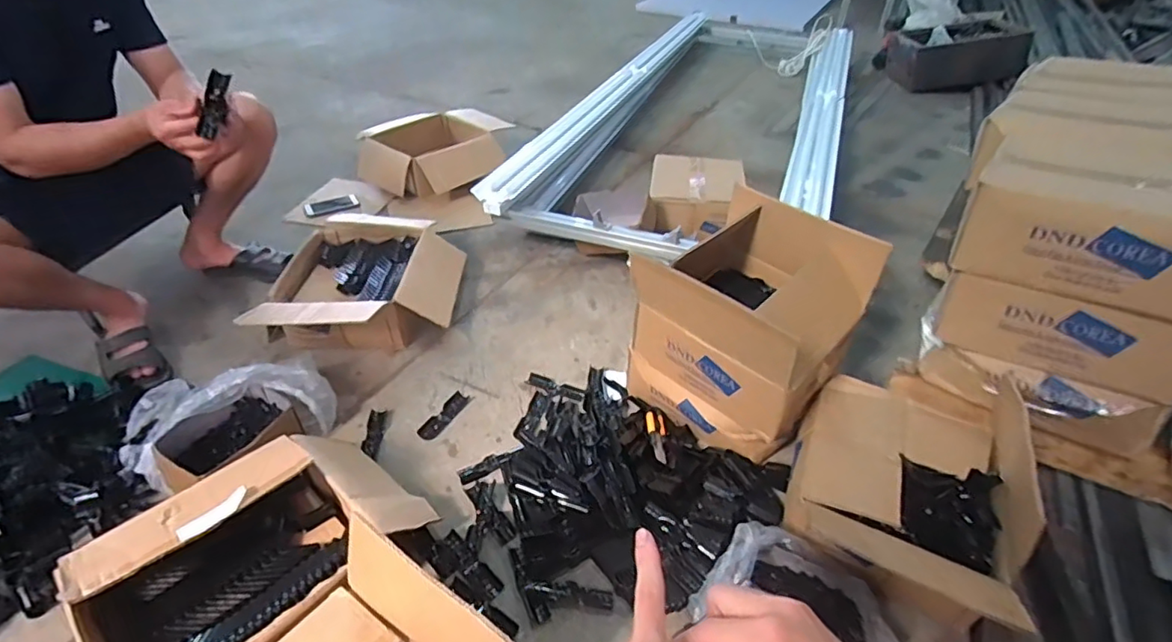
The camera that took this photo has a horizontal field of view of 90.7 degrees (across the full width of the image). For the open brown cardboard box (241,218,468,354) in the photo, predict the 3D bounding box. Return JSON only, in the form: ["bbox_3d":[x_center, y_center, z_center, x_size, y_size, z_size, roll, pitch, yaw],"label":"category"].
[{"bbox_3d":[-0.510,-0.084,1.357,0.386,0.148,0.432,-1,39,-2],"label":"open brown cardboard box"}]

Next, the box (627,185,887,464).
[{"bbox_3d":[0.273,0.019,1.069,0.336,0.368,0.304,32,48,32],"label":"box"}]

